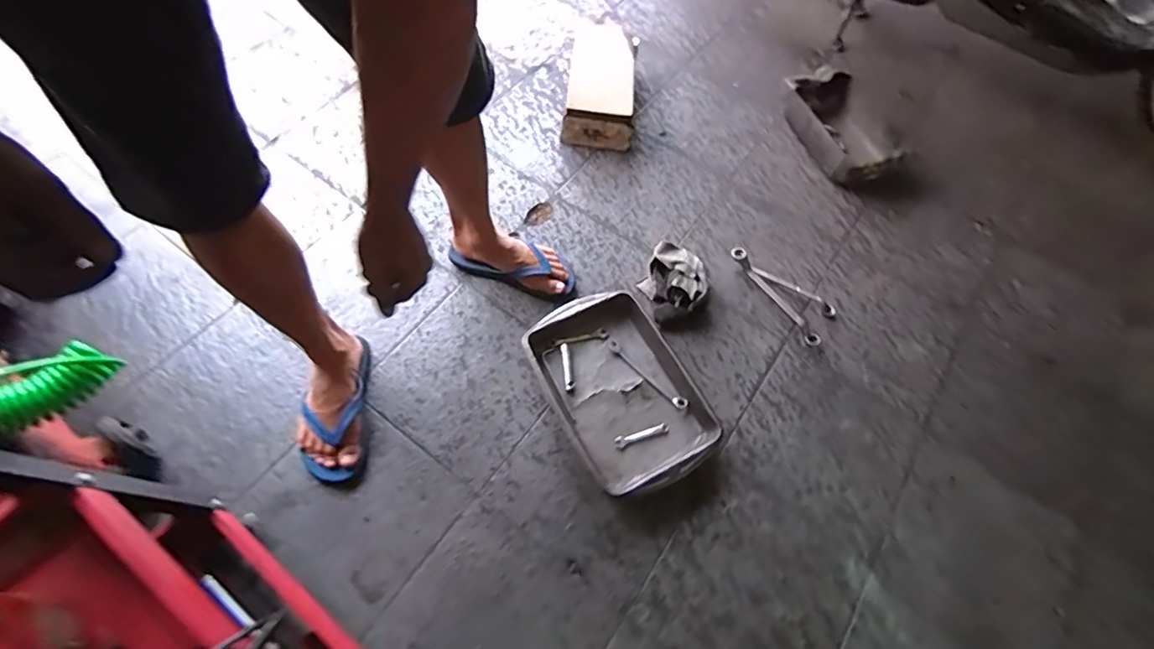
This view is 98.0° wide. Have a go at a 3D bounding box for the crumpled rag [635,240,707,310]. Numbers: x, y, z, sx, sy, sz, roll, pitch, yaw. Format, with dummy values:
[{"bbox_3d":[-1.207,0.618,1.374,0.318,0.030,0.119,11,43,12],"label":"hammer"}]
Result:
[{"bbox_3d":[0.203,-0.098,1.033,0.125,0.060,0.119,28,65,10],"label":"crumpled rag"}]

